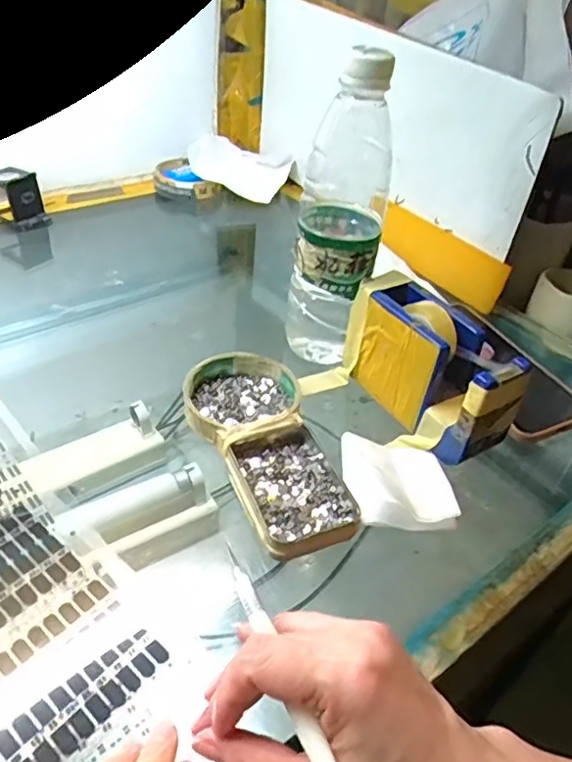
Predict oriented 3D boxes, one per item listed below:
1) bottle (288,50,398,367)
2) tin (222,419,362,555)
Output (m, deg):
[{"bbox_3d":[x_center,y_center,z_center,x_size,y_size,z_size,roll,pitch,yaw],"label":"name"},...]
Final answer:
[{"bbox_3d":[0.039,-0.119,0.430,0.059,0.221,0.069,5,39,1],"label":"bottle"},{"bbox_3d":[0.004,0.066,0.368,0.066,0.016,0.092,-13,42,-20],"label":"tin"}]

